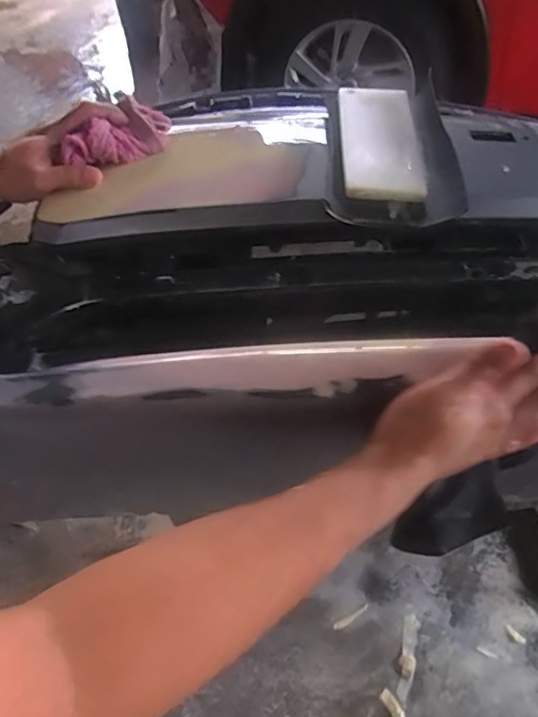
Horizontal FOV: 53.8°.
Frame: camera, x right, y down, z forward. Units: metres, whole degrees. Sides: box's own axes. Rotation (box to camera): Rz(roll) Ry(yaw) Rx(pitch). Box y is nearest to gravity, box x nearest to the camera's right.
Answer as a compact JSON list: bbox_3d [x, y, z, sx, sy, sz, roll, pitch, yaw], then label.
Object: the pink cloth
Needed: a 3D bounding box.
[{"bbox_3d":[-0.159,-0.237,0.554,0.118,0.035,0.070,-28,59,-16],"label":"pink cloth"}]

